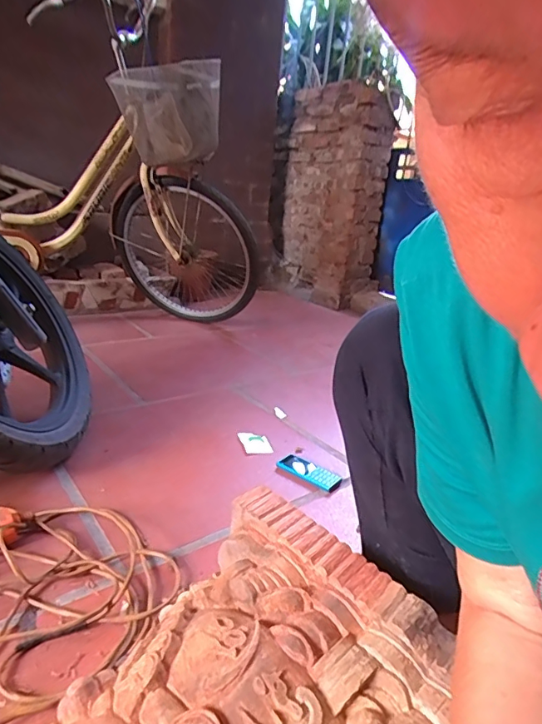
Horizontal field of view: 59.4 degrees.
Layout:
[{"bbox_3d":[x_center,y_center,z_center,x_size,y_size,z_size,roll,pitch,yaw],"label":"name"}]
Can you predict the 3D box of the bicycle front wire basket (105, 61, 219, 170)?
[{"bbox_3d":[-0.350,-0.826,1.572,0.301,0.302,0.261,8,18,10],"label":"bicycle front wire basket"}]

